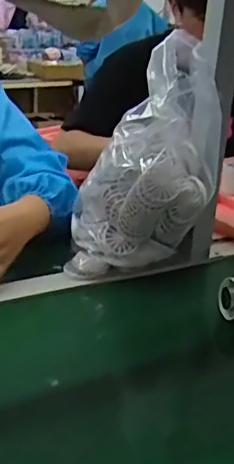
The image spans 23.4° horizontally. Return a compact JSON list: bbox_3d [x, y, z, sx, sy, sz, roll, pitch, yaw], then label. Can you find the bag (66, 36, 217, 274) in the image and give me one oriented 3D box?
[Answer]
[{"bbox_3d":[0.043,-0.095,0.796,0.155,0.364,0.150,22,9,-36],"label":"bag"}]

